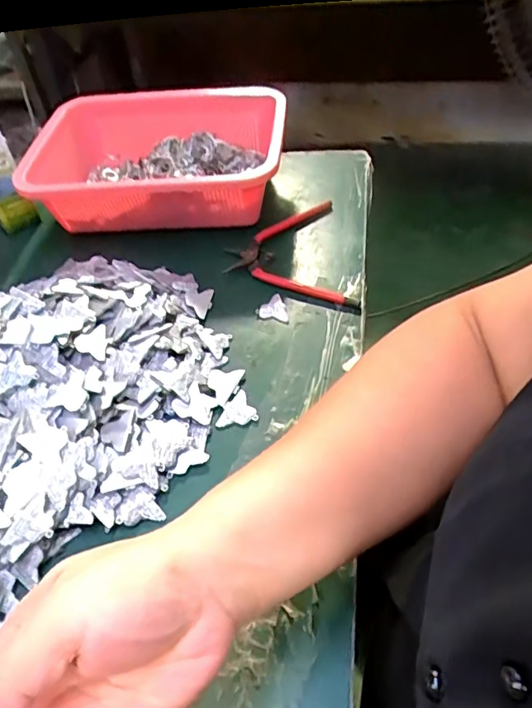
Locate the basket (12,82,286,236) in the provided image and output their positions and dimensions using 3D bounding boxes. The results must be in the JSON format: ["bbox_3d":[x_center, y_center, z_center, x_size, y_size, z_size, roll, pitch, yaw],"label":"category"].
[{"bbox_3d":[-0.107,-0.208,0.579,0.258,0.085,0.187,2,47,6],"label":"basket"}]

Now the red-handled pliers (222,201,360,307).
[{"bbox_3d":[0.019,-0.095,0.514,0.114,0.012,0.154,-7,47,-2],"label":"red-handled pliers"}]

